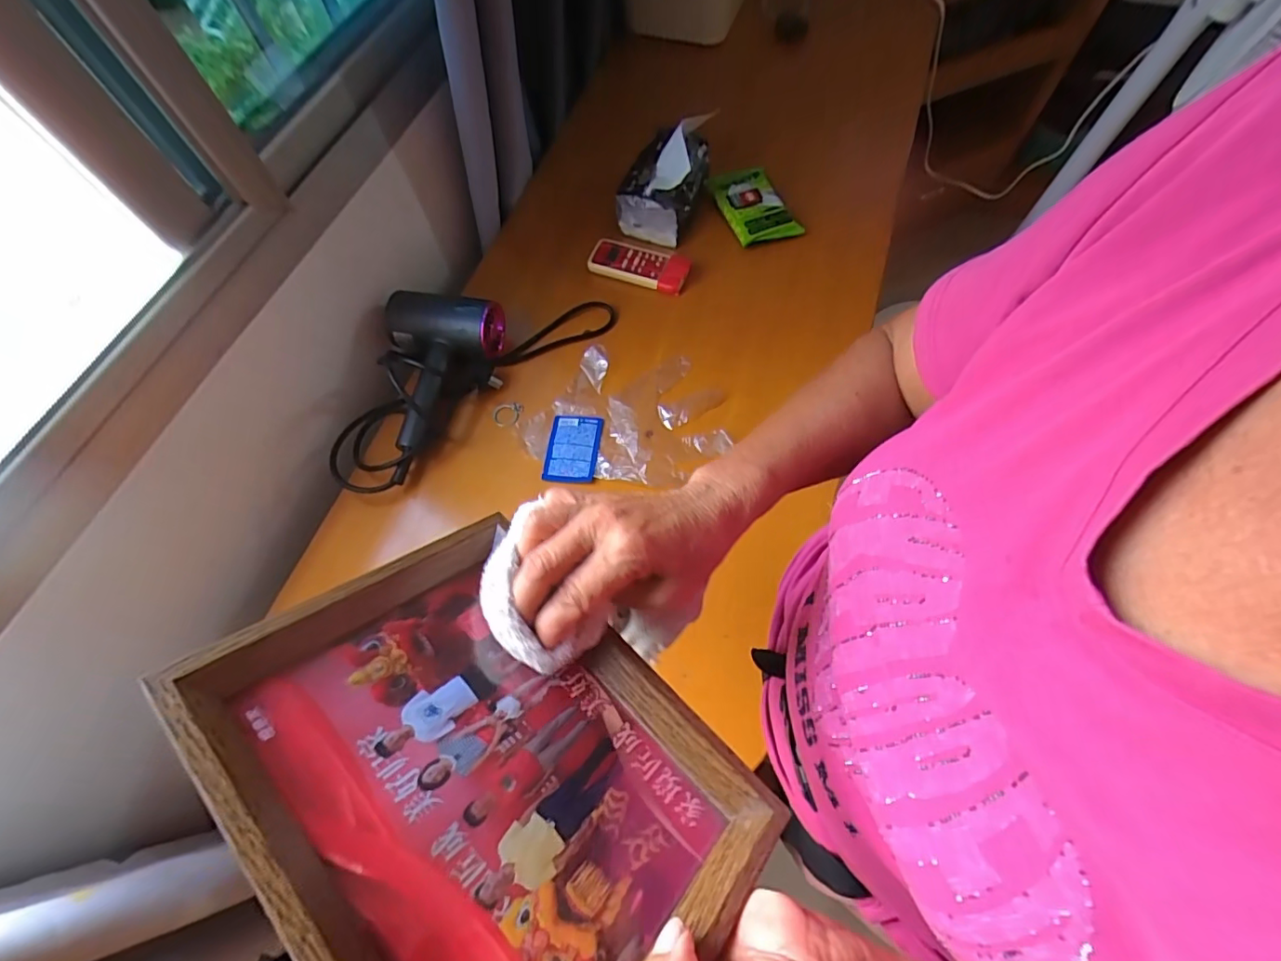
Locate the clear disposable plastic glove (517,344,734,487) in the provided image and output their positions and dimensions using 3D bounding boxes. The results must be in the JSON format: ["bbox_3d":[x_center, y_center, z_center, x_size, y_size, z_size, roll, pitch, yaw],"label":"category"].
[{"bbox_3d":[-0.021,-0.078,0.662,0.232,0.025,0.170,4,63,3],"label":"clear disposable plastic glove"}]

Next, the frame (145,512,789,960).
[{"bbox_3d":[-0.064,0.125,0.242,0.221,0.019,0.171,42,40,19],"label":"frame"}]

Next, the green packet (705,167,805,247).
[{"bbox_3d":[0.162,-0.384,0.766,0.084,0.021,0.123,-28,79,-7],"label":"green packet"}]

